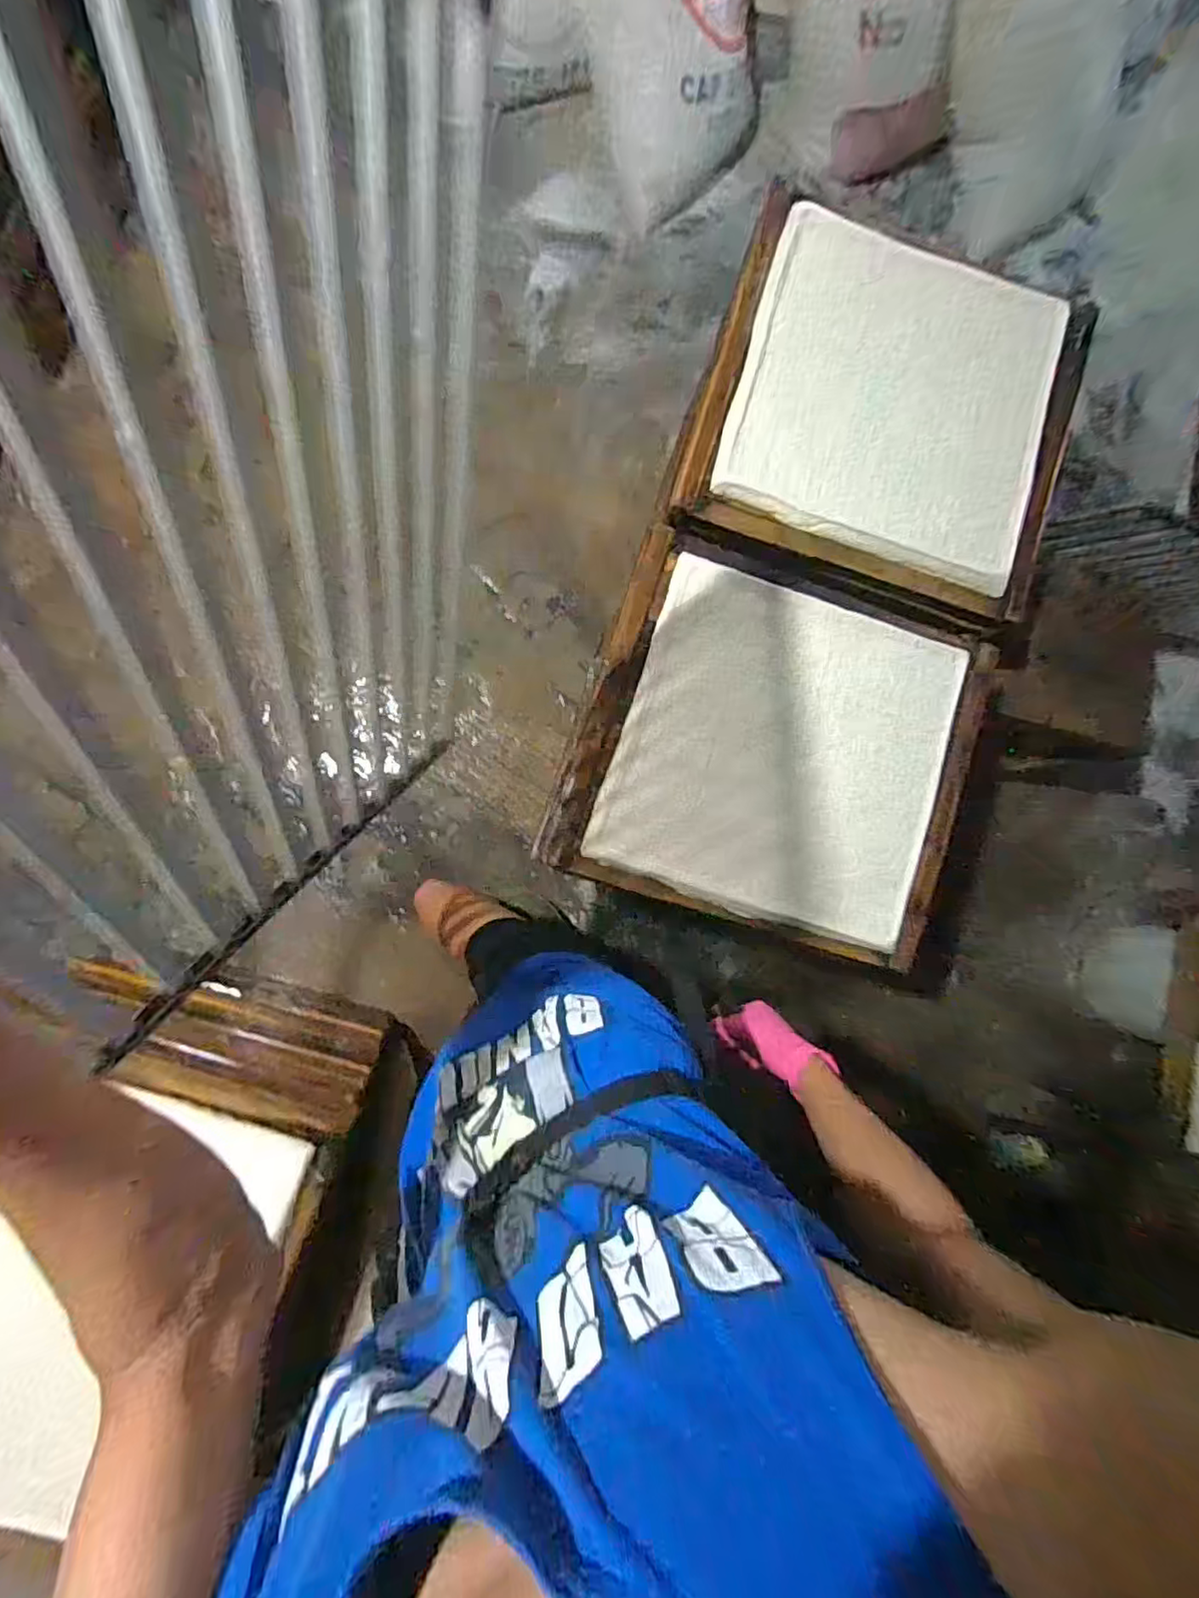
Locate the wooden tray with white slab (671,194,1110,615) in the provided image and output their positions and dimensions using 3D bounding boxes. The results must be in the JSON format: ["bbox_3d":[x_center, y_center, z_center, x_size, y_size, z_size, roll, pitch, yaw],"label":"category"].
[{"bbox_3d":[0.448,-0.596,0.928,0.560,0.067,0.530,19,85,-2],"label":"wooden tray with white slab"}]

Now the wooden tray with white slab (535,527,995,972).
[{"bbox_3d":[0.268,-0.075,0.906,0.572,0.056,0.523,19,85,-2],"label":"wooden tray with white slab"}]

